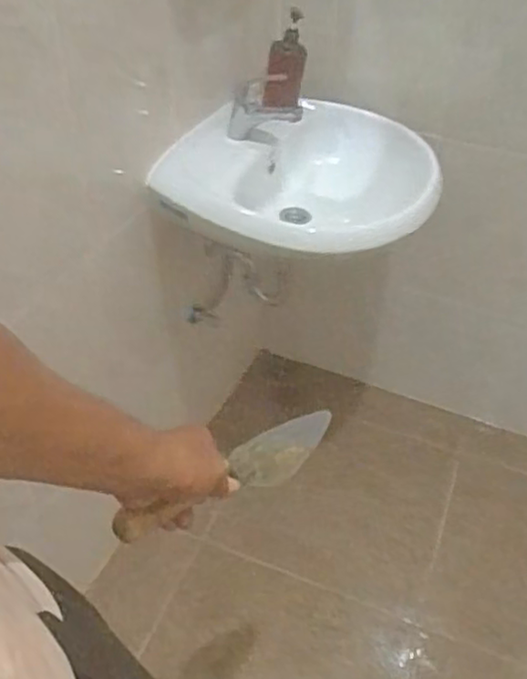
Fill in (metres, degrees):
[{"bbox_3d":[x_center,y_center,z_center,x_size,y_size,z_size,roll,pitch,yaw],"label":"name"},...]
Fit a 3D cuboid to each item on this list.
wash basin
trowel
[{"bbox_3d":[0.070,-0.290,1.247,0.481,0.169,0.464,9,41,6],"label":"wash basin"},{"bbox_3d":[-0.034,0.136,0.671,0.061,0.045,0.280,35,36,32],"label":"trowel"}]

